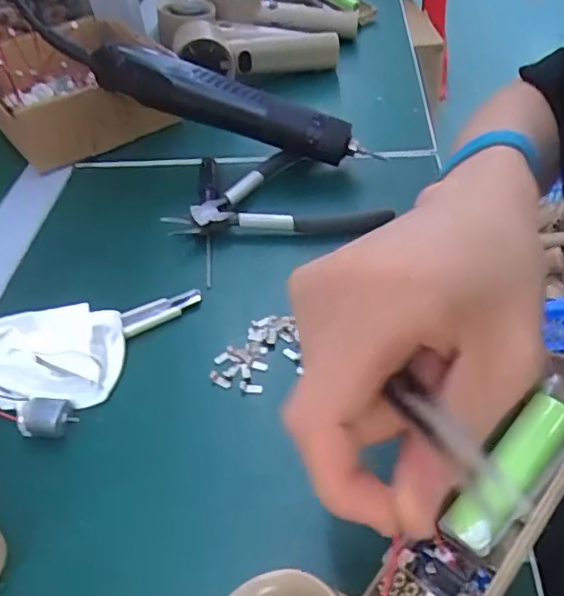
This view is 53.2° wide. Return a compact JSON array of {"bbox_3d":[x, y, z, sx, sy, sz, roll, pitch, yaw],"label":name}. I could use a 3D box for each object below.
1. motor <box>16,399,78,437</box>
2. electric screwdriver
[{"bbox_3d":[-0.120,0.060,0.286,0.028,0.011,0.018,-1,45,5],"label":"motor"},{"bbox_3d":[-0.036,-0.143,0.426,0.211,0.042,0.032,18,47,-1],"label":"electric screwdriver"}]

